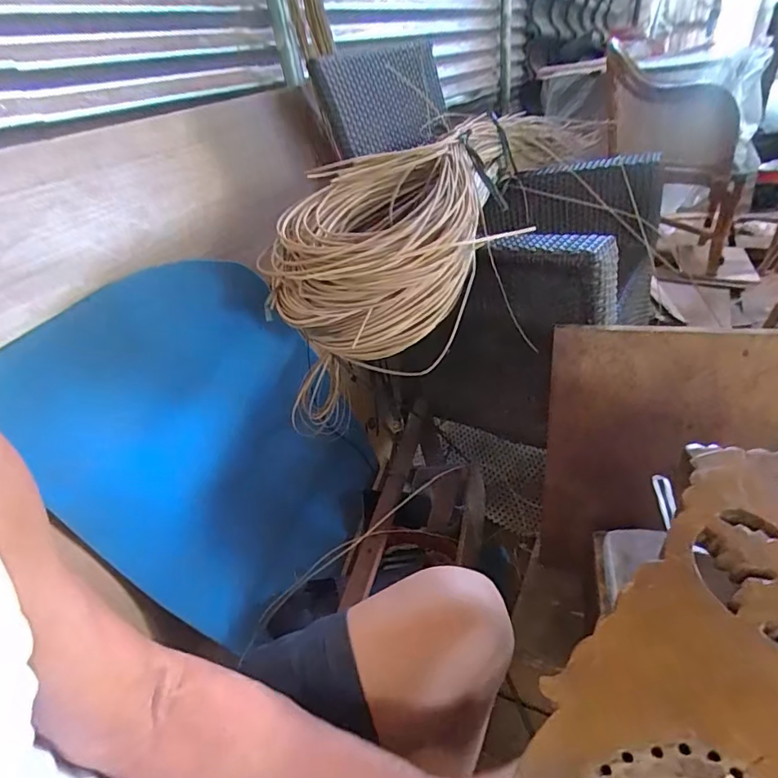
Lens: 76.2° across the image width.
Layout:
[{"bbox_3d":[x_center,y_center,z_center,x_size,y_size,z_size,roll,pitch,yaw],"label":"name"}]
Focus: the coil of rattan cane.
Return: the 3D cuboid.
[{"bbox_3d":[-0.015,-0.199,0.727,0.268,0.223,0.313,1,36,10],"label":"coil of rattan cane"}]

